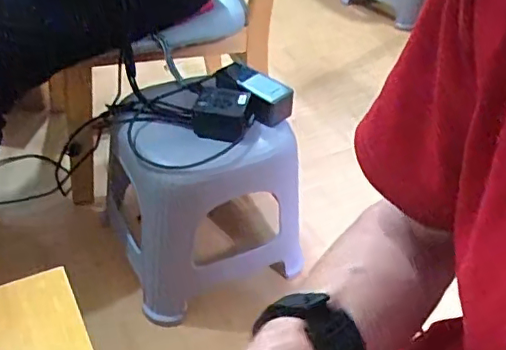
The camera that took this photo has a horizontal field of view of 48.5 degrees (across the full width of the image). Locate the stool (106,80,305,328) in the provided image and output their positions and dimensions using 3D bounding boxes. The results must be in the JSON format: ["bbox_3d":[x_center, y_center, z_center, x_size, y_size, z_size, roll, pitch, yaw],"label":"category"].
[{"bbox_3d":[-0.094,0.034,0.960,0.272,0.308,0.254,-22,48,-28],"label":"stool"}]

